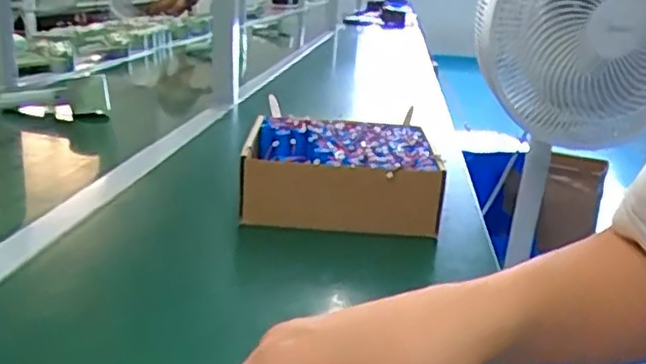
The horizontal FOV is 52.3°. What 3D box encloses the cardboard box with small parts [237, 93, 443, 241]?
[{"bbox_3d":[0.017,-0.013,0.713,0.196,0.078,0.194,2,17,-2],"label":"cardboard box with small parts"}]

